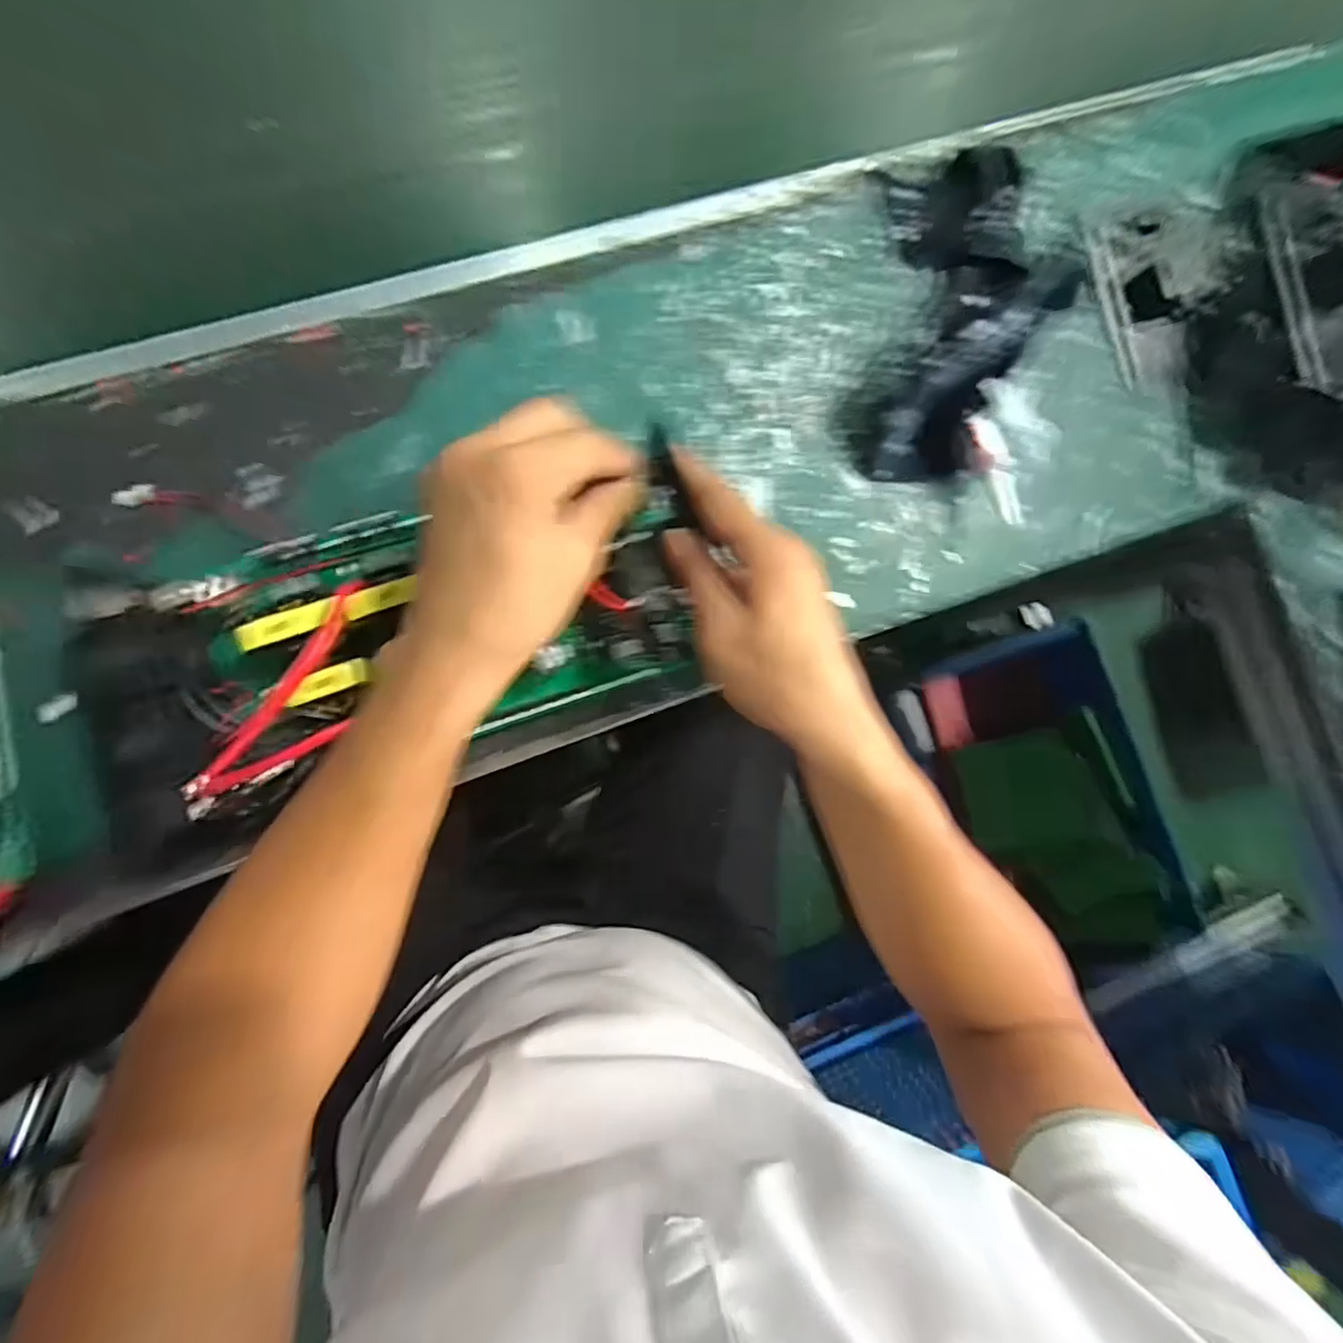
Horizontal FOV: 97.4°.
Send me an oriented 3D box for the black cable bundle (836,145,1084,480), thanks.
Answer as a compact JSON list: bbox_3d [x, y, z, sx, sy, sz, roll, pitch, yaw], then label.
[{"bbox_3d":[0.169,-0.227,0.348,0.097,0.067,0.213,8,87,-6],"label":"black cable bundle"}]

